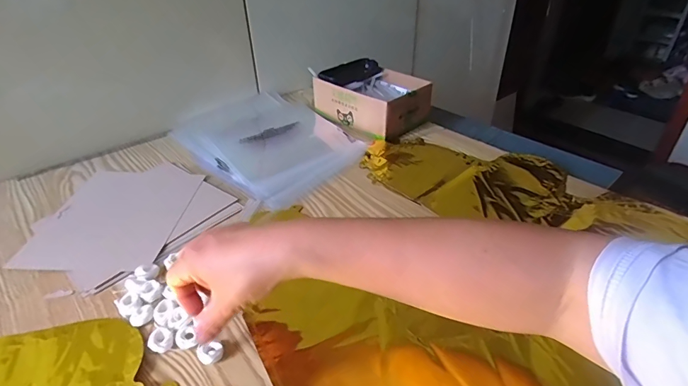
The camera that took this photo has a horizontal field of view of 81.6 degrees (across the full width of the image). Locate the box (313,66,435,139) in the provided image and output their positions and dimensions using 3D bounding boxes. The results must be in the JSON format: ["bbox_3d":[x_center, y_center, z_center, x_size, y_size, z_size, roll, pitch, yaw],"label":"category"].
[{"bbox_3d":[0.051,-0.168,0.711,0.188,0.069,0.132,29,45,35],"label":"box"}]

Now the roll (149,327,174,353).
[{"bbox_3d":[-0.162,0.130,0.353,0.020,0.007,0.021,-1,35,0],"label":"roll"}]

